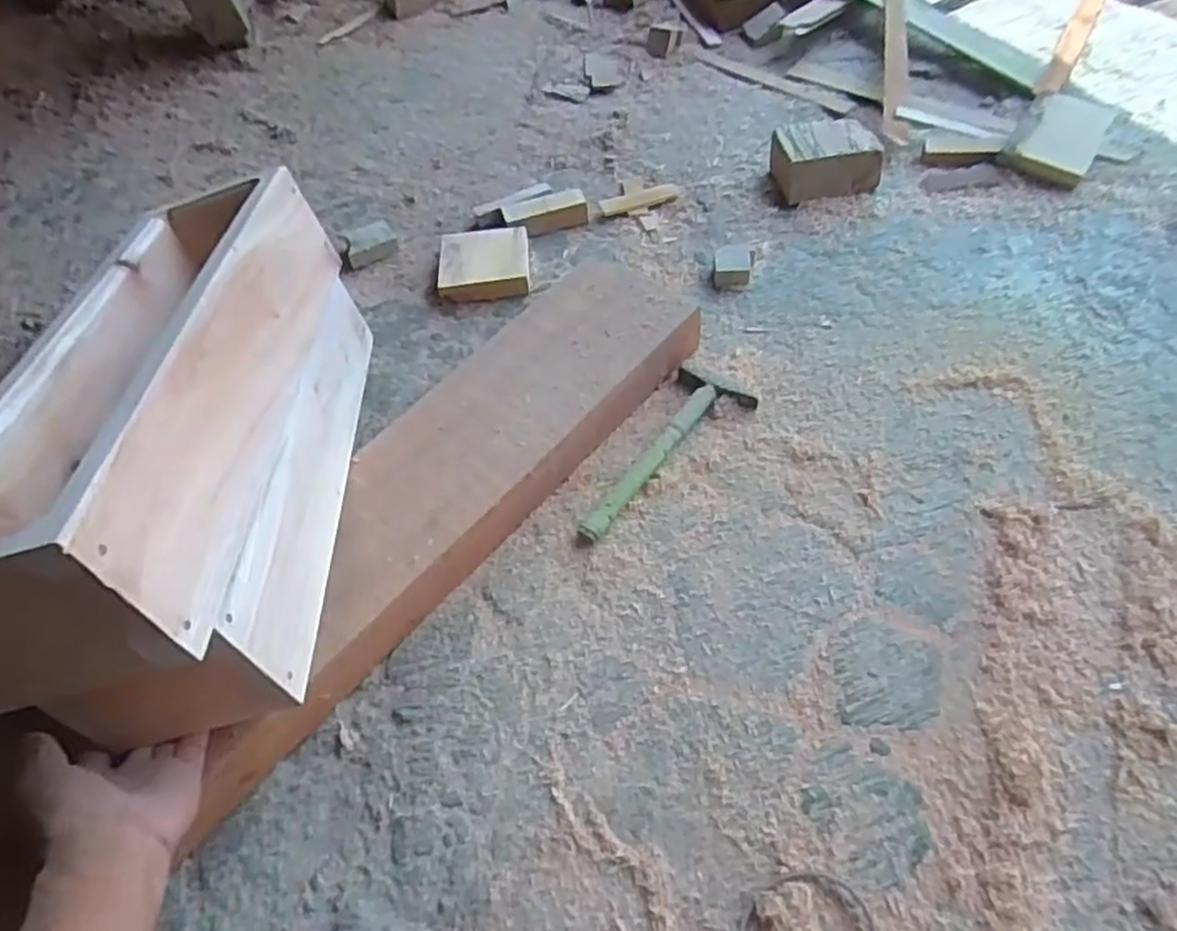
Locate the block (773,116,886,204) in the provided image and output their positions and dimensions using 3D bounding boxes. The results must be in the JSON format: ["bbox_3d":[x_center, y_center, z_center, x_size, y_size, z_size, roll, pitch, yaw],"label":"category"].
[{"bbox_3d":[0.312,-0.407,1.001,0.123,0.067,0.108,-13,54,-4],"label":"block"}]

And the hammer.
[{"bbox_3d":[0.079,-0.002,0.748,0.084,0.018,0.227,24,60,21],"label":"hammer"}]

